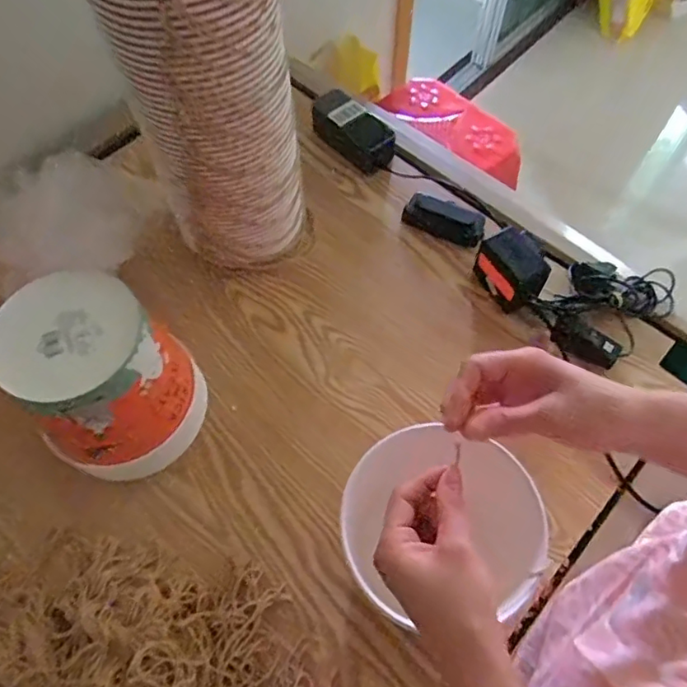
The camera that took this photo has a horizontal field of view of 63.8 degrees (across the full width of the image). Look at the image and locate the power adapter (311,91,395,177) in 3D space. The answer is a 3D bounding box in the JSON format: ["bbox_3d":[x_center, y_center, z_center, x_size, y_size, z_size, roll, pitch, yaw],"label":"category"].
[{"bbox_3d":[0.014,-0.304,0.795,0.132,0.054,0.060,38,67,18],"label":"power adapter"}]

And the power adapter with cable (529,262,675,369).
[{"bbox_3d":[0.329,-0.054,0.671,0.191,0.052,0.120,-31,66,-17],"label":"power adapter with cable"}]

